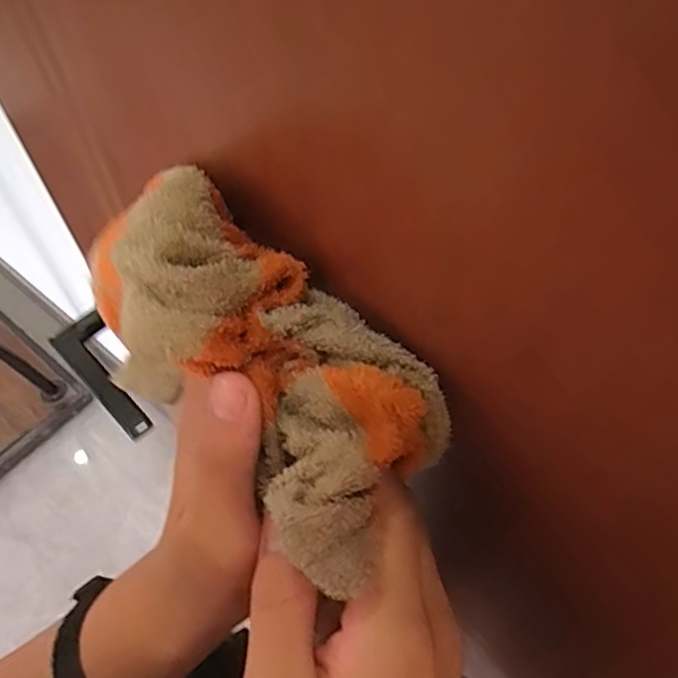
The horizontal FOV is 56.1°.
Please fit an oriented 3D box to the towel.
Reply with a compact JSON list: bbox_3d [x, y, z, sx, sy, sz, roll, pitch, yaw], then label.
[{"bbox_3d":[-0.025,0.008,0.213,0.069,0.037,0.136,-39,81,-21],"label":"towel"}]

